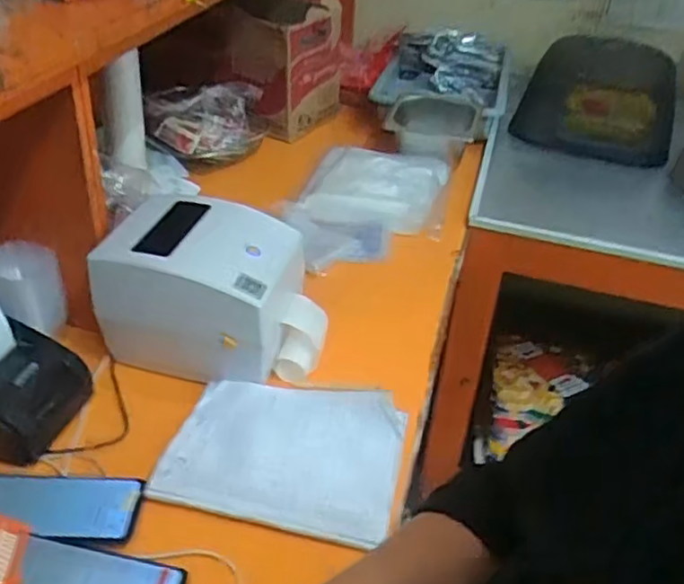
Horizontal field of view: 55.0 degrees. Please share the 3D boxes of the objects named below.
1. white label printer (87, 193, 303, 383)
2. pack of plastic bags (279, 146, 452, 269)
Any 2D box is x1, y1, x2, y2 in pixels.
[{"bbox_3d":[-0.167,-0.009,0.817,0.212,0.155,0.169,10,38,10],"label":"white label printer"},{"bbox_3d":[0.049,-0.157,1.147,0.252,0.041,0.381,14,38,15],"label":"pack of plastic bags"}]

